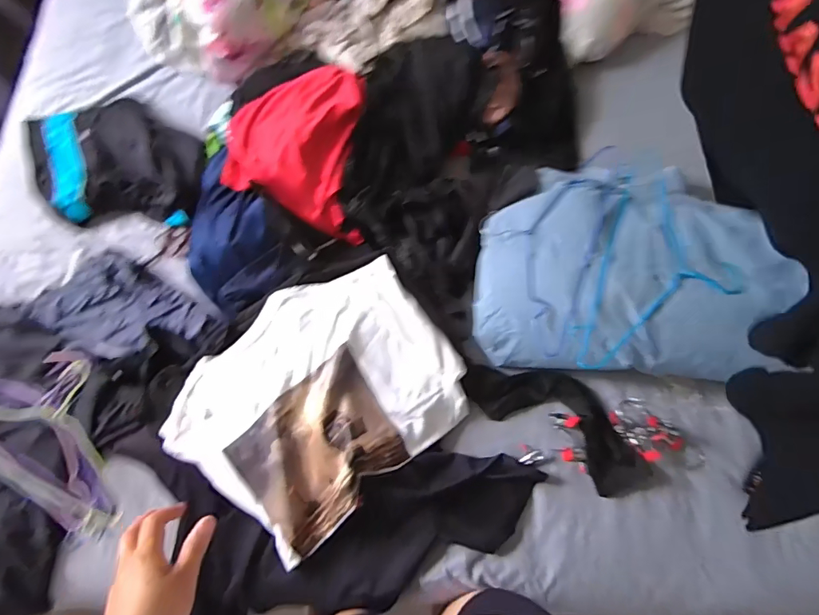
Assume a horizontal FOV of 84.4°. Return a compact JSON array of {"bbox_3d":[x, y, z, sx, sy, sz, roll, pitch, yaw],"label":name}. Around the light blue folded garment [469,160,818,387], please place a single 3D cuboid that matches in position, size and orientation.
[{"bbox_3d":[0.381,-0.085,0.824,0.499,0.134,0.407,5,74,2],"label":"light blue folded garment"}]

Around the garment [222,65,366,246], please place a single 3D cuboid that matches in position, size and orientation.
[{"bbox_3d":[-0.226,-0.325,0.911,0.269,0.101,0.348,5,74,2],"label":"garment"}]

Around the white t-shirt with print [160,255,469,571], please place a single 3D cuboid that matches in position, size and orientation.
[{"bbox_3d":[-0.160,0.166,0.806,0.489,0.070,0.376,-38,77,-9],"label":"white t-shirt with print"}]

